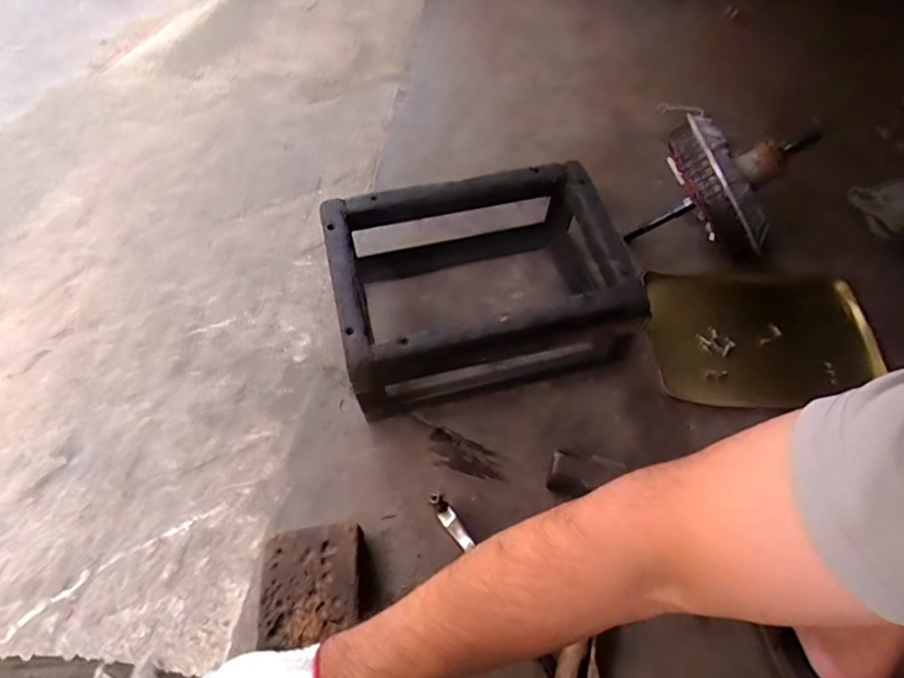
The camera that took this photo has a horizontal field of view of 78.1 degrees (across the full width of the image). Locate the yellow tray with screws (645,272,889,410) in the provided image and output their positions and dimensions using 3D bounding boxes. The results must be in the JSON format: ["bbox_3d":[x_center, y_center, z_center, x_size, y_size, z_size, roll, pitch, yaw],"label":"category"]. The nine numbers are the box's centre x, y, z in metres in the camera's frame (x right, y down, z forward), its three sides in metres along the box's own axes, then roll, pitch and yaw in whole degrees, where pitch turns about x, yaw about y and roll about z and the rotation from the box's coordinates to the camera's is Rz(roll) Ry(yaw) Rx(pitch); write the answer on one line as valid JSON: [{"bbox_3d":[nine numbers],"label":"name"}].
[{"bbox_3d":[0.427,-0.001,0.788,0.302,0.042,0.218,0,58,0],"label":"yellow tray with screws"}]

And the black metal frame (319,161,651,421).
[{"bbox_3d":[0.029,-0.079,0.749,0.358,0.179,0.295,-10,58,-9],"label":"black metal frame"}]

